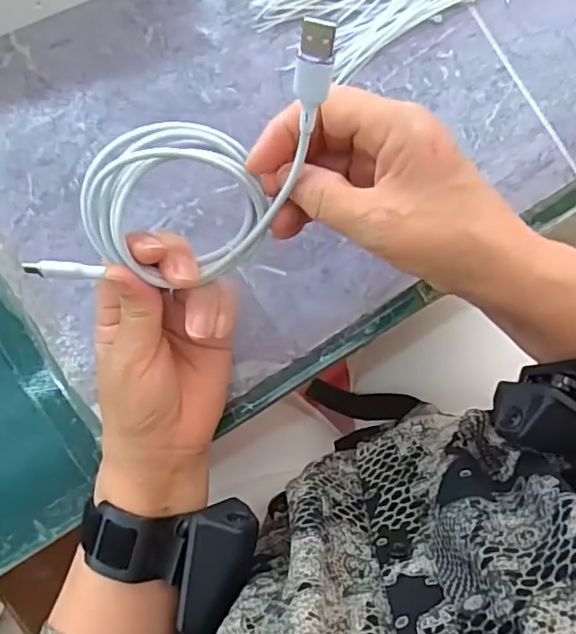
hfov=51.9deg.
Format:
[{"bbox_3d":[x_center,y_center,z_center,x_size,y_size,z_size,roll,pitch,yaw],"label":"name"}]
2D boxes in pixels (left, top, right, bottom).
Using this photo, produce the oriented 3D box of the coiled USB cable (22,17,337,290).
[{"bbox_3d":[-0.042,-0.059,0.268,0.171,0.049,0.072,-30,90,21],"label":"coiled USB cable"}]

